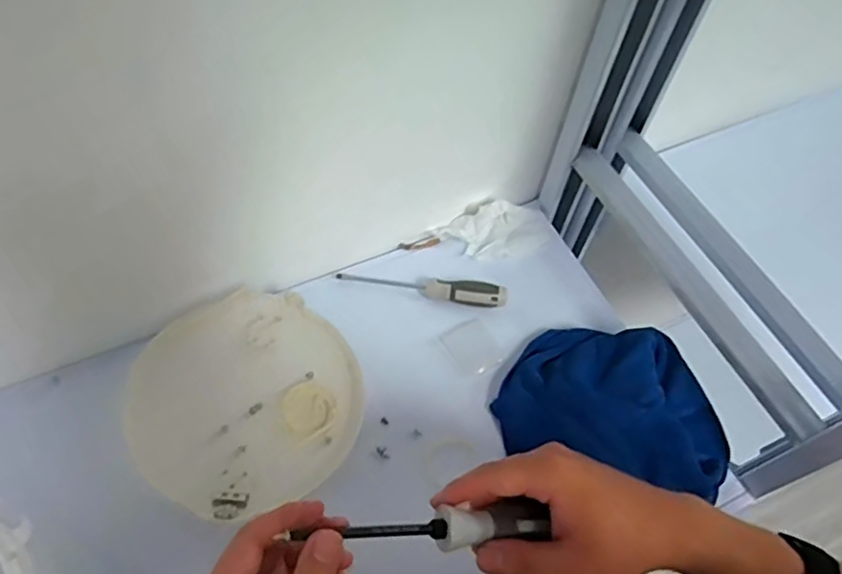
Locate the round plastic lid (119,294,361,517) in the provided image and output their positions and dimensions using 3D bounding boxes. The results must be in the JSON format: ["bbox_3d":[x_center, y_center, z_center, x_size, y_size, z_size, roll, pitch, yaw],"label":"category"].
[{"bbox_3d":[-0.159,0.099,0.566,0.199,0.016,0.198,8,56,-12],"label":"round plastic lid"}]

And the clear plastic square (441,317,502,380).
[{"bbox_3d":[0.056,0.066,0.662,0.049,0.013,0.056,-30,64,-21],"label":"clear plastic square"}]

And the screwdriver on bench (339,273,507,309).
[{"bbox_3d":[0.002,-0.002,0.677,0.183,0.027,0.022,10,58,2],"label":"screwdriver on bench"}]

